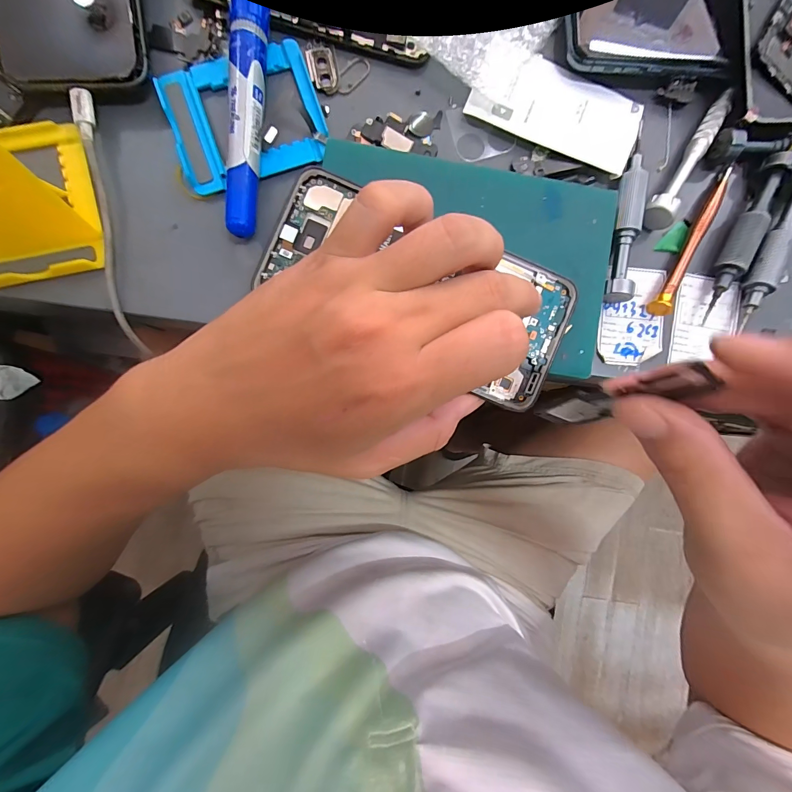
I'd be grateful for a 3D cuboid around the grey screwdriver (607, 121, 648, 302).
[{"bbox_3d":[0.135,-0.104,0.210,0.014,0.013,0.102,10,88,-3],"label":"grey screwdriver"}]

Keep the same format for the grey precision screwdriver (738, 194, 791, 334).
[{"bbox_3d":[0.224,-0.088,0.212,0.013,0.016,0.098,25,88,-2],"label":"grey precision screwdriver"}]

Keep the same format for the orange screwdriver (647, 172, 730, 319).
[{"bbox_3d":[0.180,-0.092,0.214,0.012,0.011,0.094,28,88,-2],"label":"orange screwdriver"}]

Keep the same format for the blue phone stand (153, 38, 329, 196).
[{"bbox_3d":[-0.085,-0.159,0.201,0.083,0.012,0.071,-18,90,-3],"label":"blue phone stand"}]

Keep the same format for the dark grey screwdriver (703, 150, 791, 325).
[{"bbox_3d":[0.206,-0.094,0.209,0.013,0.012,0.103,24,88,-2],"label":"dark grey screwdriver"}]

